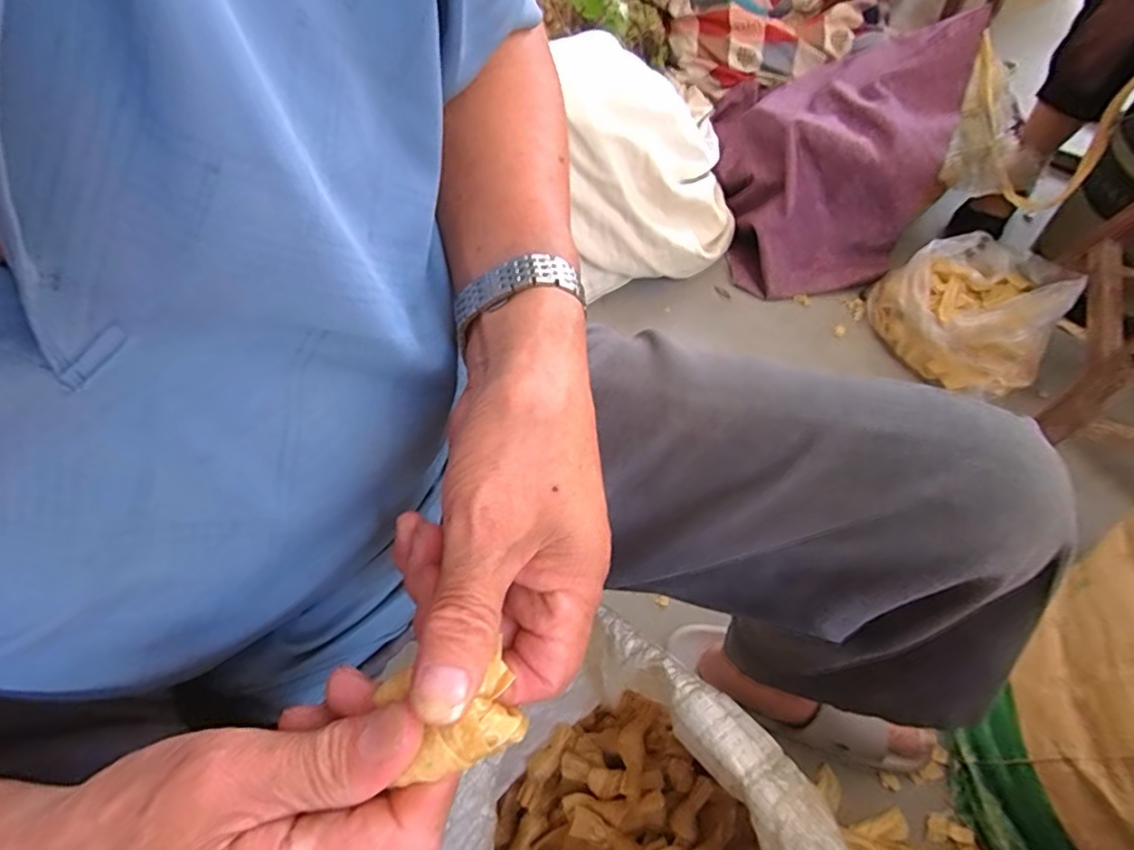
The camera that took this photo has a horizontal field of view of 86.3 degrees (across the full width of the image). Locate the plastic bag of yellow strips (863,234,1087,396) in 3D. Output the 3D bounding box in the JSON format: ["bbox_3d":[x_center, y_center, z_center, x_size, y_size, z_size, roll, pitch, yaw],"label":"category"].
[{"bbox_3d":[0.614,-0.173,0.914,0.231,0.113,0.241,-2,56,-1],"label":"plastic bag of yellow strips"}]

